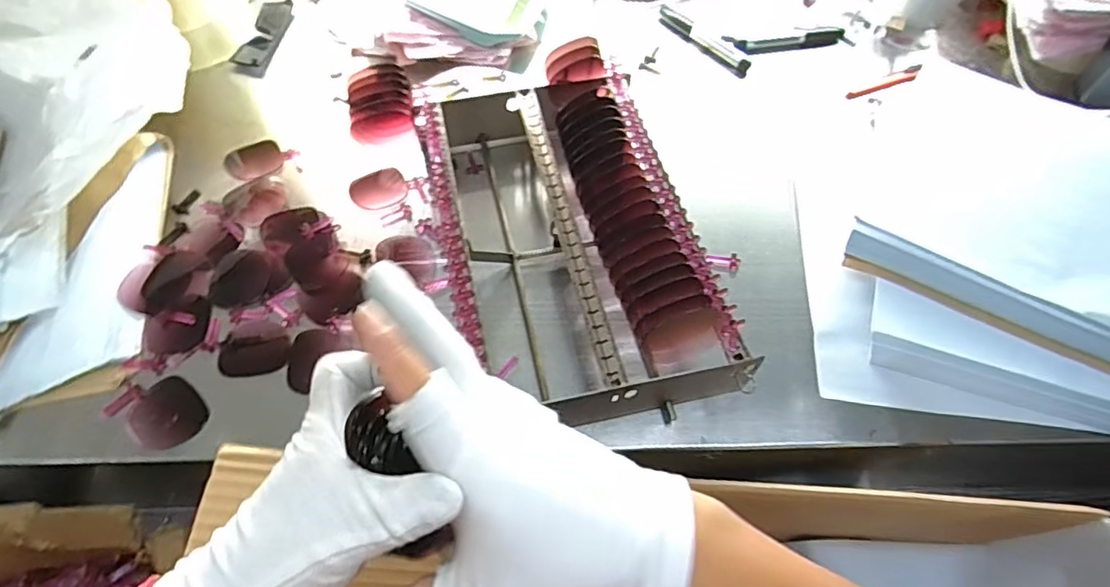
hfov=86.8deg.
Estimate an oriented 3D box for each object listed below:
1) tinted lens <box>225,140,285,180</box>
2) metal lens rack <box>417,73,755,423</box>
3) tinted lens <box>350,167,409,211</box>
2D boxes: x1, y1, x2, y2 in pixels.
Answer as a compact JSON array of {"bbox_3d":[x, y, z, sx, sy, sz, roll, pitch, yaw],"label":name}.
[{"bbox_3d":[-0.294,-0.131,0.575,0.051,0.007,0.044,-34,64,-21],"label":"tinted lens"},{"bbox_3d":[0.005,-0.055,0.468,0.175,0.101,0.313,-15,59,-11],"label":"metal lens rack"},{"bbox_3d":[-0.165,-0.097,0.550,0.050,0.004,0.051,1,57,-1],"label":"tinted lens"}]

